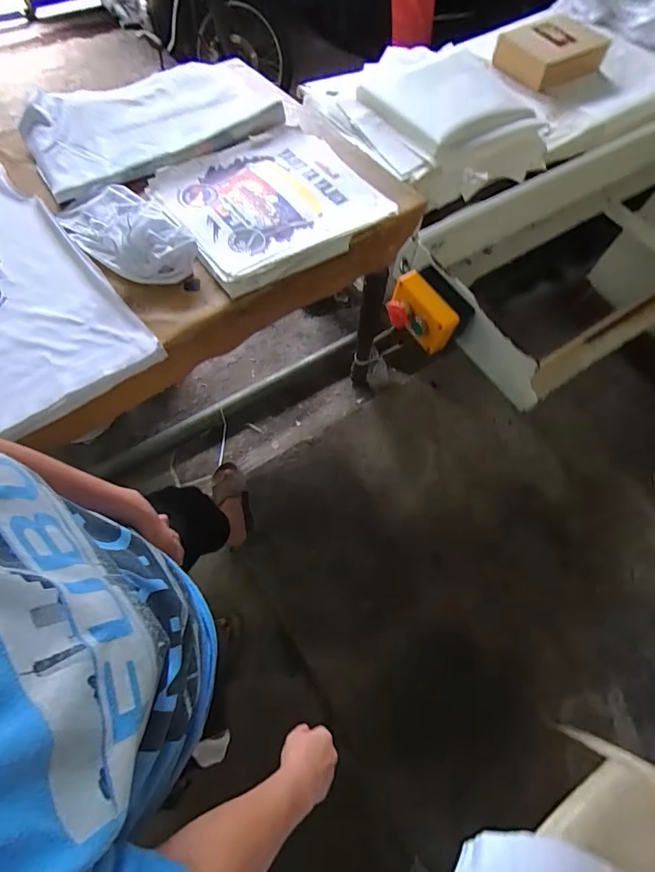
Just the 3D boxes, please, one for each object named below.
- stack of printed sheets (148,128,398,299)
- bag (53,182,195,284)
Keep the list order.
[{"bbox_3d":[-0.119,-0.506,0.917,0.407,0.025,0.386,-31,73,-17],"label":"stack of printed sheets"},{"bbox_3d":[-0.398,-0.411,0.845,0.173,0.060,0.318,-37,74,-19],"label":"bag"}]

